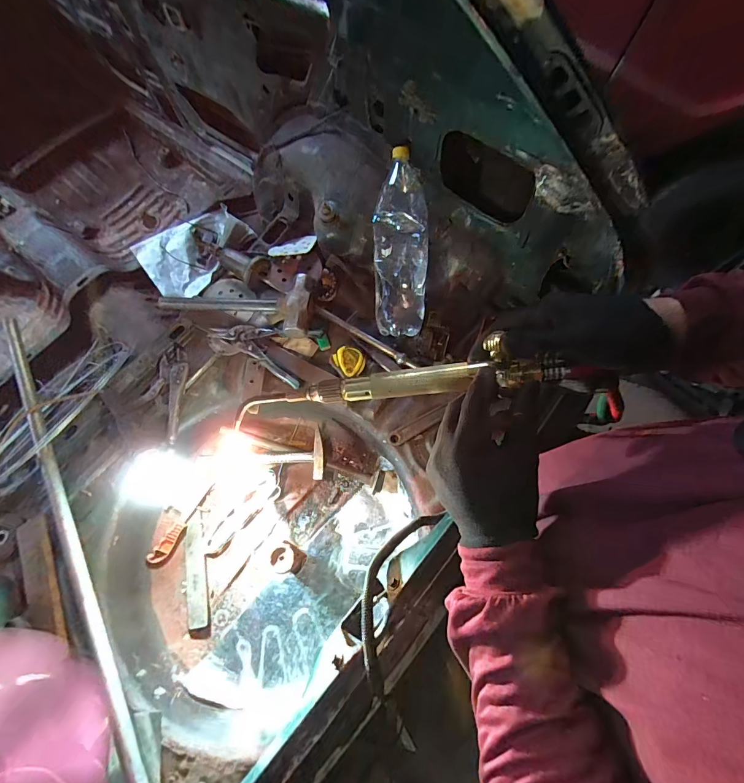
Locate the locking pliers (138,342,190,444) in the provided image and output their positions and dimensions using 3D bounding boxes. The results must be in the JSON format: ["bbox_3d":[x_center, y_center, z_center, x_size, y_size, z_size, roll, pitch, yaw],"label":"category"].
[{"bbox_3d":[-0.437,-0.001,0.780,0.091,0.022,0.204,1,73,2],"label":"locking pliers"}]

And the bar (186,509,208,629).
[{"bbox_3d":[-0.381,0.381,0.803,0.040,0.013,0.226,-10,70,-6],"label":"bar"}]

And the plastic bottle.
[{"bbox_3d":[0.056,-0.280,0.731,0.105,0.075,0.332,0,100,2],"label":"plastic bottle"}]

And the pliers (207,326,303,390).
[{"bbox_3d":[-0.232,-0.093,0.763,0.230,0.023,0.087,26,76,9],"label":"pliers"}]

